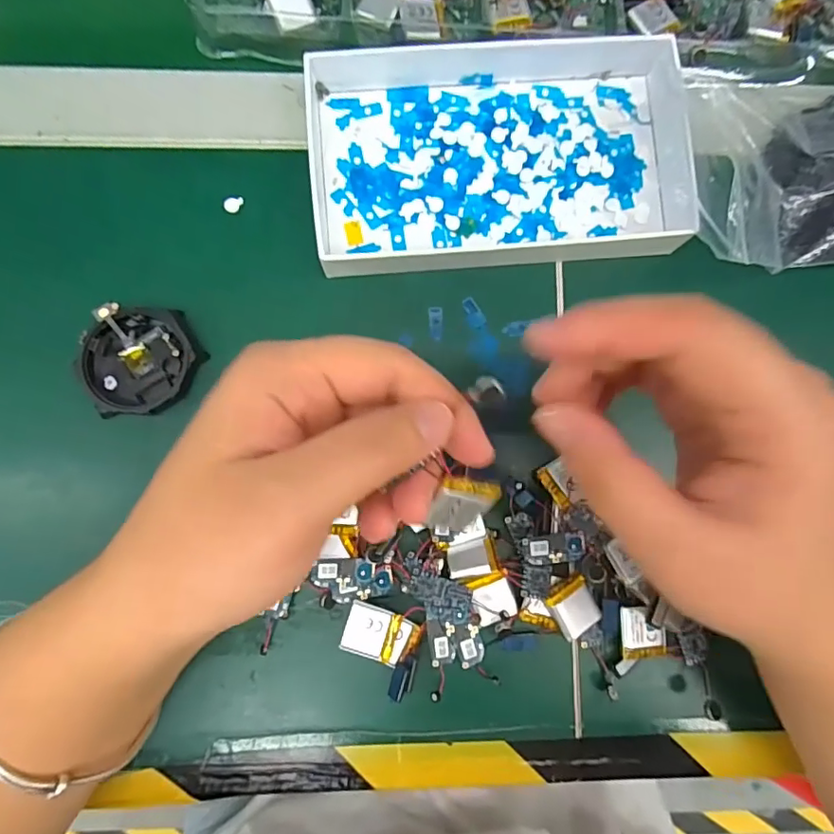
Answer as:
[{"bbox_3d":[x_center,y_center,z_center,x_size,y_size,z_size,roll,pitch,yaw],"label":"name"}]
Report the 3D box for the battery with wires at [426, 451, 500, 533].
[{"bbox_3d":[0.015,0.028,0.177,0.022,0.004,0.024,11,119,-20],"label":"battery with wires"}]

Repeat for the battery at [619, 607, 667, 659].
[{"bbox_3d":[0.103,0.098,0.243,0.021,0.005,0.023,-1,83,-5],"label":"battery"}]

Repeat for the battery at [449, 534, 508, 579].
[{"bbox_3d":[0.026,0.063,0.241,0.025,0.008,0.017,-5,83,-5],"label":"battery"}]

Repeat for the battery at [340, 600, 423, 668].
[{"bbox_3d":[-0.016,0.096,0.234,0.032,0.004,0.020,24,82,-1],"label":"battery"}]

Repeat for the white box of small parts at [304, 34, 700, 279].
[{"bbox_3d":[0.044,-0.130,0.259,0.187,0.019,0.107,-5,83,-3],"label":"white box of small parts"}]

